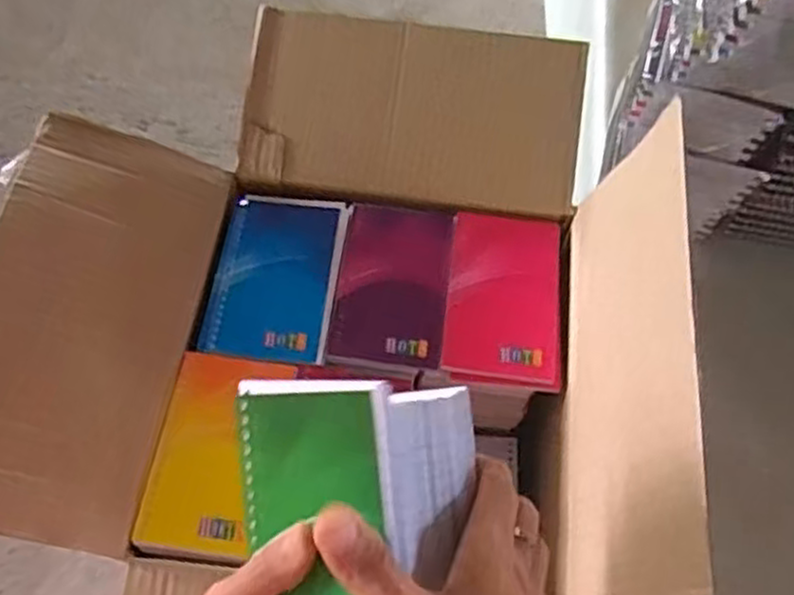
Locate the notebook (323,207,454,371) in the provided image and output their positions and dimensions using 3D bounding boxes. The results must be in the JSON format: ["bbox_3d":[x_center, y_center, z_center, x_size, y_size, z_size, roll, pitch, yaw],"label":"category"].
[{"bbox_3d":[-0.002,-0.010,0.575,0.082,0.010,0.132,7,62,2],"label":"notebook"}]

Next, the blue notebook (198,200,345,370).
[{"bbox_3d":[-0.090,-0.017,0.569,0.088,0.013,0.130,8,62,2],"label":"blue notebook"}]

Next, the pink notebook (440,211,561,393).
[{"bbox_3d":[0.081,0.000,0.581,0.083,0.012,0.139,6,62,1],"label":"pink notebook"}]

